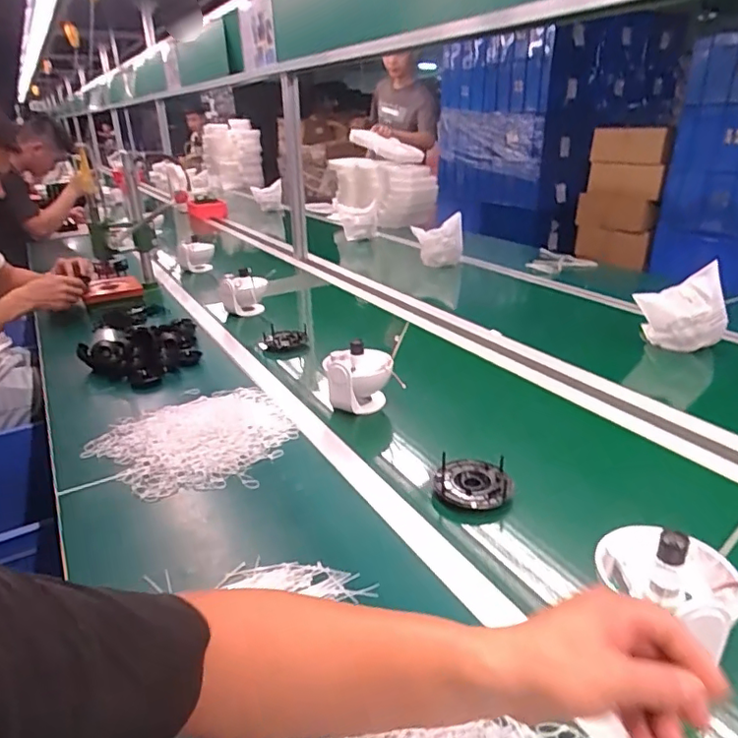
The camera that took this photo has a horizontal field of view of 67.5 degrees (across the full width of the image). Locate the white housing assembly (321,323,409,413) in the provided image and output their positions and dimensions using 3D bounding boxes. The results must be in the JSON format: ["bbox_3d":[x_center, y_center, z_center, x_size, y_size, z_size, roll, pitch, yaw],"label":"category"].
[{"bbox_3d":[-0.002,0.016,0.931,0.140,0.131,0.079,-10,25,-7],"label":"white housing assembly"}]

